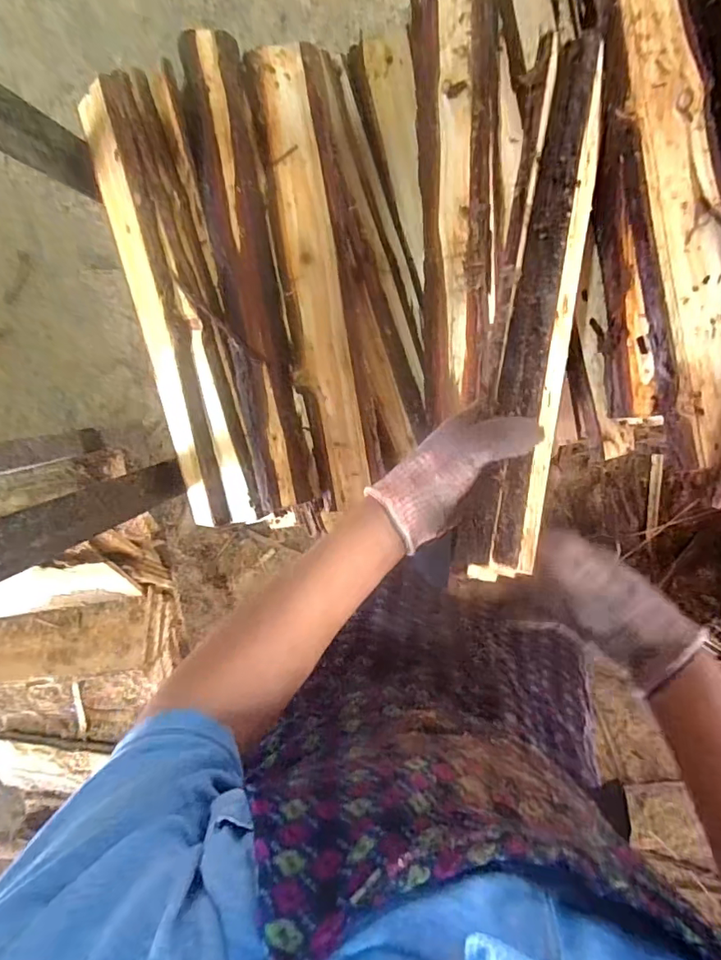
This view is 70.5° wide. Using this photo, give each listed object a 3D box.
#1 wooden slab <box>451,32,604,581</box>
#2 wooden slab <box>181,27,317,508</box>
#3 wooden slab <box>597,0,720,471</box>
[{"bbox_3d":[0.149,-0.153,0.431,0.065,0.042,0.470,11,82,4],"label":"wooden slab"},{"bbox_3d":[-0.120,-0.206,0.545,0.065,0.040,0.479,-8,100,11],"label":"wooden slab"},{"bbox_3d":[0.295,-0.257,0.475,0.078,0.020,0.482,-12,100,11],"label":"wooden slab"}]

